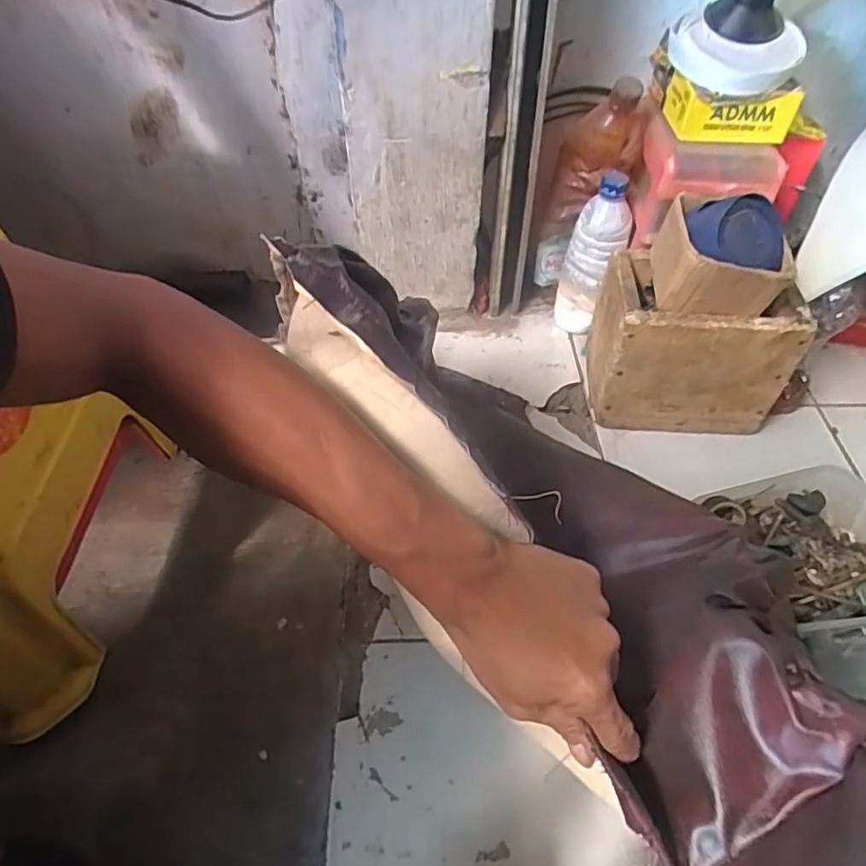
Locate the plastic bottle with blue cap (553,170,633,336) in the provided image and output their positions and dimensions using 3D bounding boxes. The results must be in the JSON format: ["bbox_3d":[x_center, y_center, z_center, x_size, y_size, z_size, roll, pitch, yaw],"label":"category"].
[{"bbox_3d":[0.208,-0.224,0.778,0.072,0.213,0.059,14,52,11],"label":"plastic bottle with blue cap"}]

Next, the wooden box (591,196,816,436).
[{"bbox_3d":[0.304,-0.125,0.688,0.204,0.221,0.139,6,51,4],"label":"wooden box"}]

